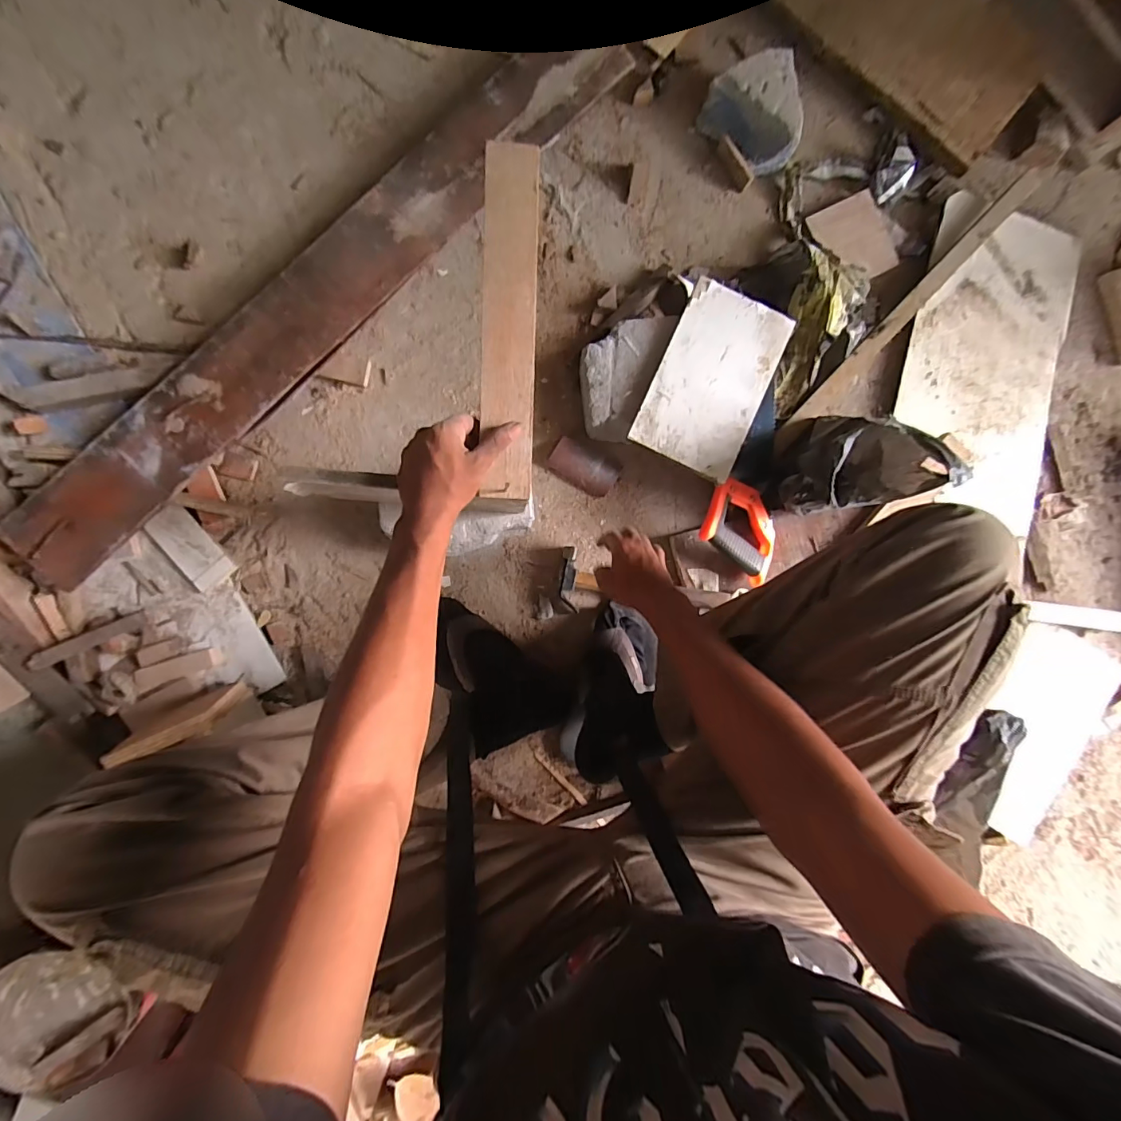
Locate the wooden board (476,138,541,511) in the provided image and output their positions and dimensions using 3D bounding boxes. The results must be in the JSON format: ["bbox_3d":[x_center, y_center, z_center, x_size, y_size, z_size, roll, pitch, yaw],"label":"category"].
[{"bbox_3d":[-0.050,-0.230,0.472,0.053,0.010,0.331,0,94,-4],"label":"wooden board"}]

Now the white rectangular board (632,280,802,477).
[{"bbox_3d":[0.209,-0.246,0.651,0.144,0.007,0.247,25,87,-4],"label":"white rectangular board"}]

